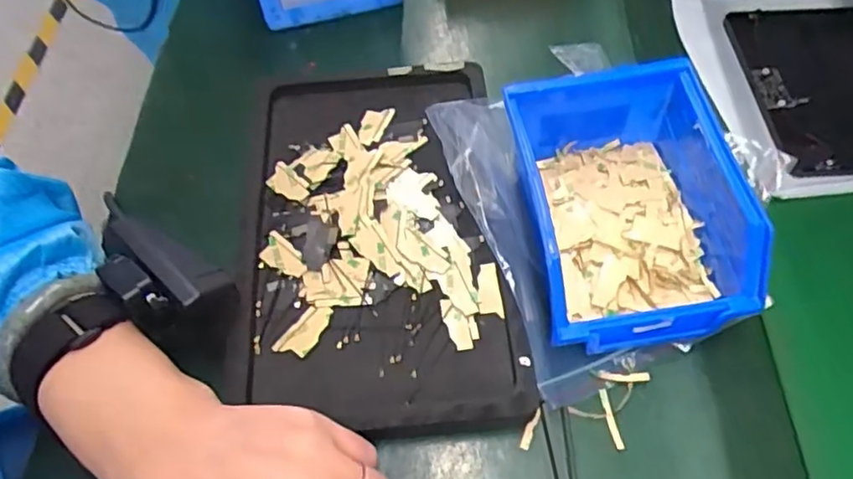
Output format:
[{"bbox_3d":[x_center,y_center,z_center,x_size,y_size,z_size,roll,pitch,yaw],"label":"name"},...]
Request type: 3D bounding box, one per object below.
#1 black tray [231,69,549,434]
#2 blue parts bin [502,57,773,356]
[{"bbox_3d":[-0.033,-0.008,0.385,0.153,0.026,0.258,-5,57,-1],"label":"black tray"},{"bbox_3d":[0.115,-0.015,0.355,0.132,0.078,0.143,-6,60,-2],"label":"blue parts bin"}]

